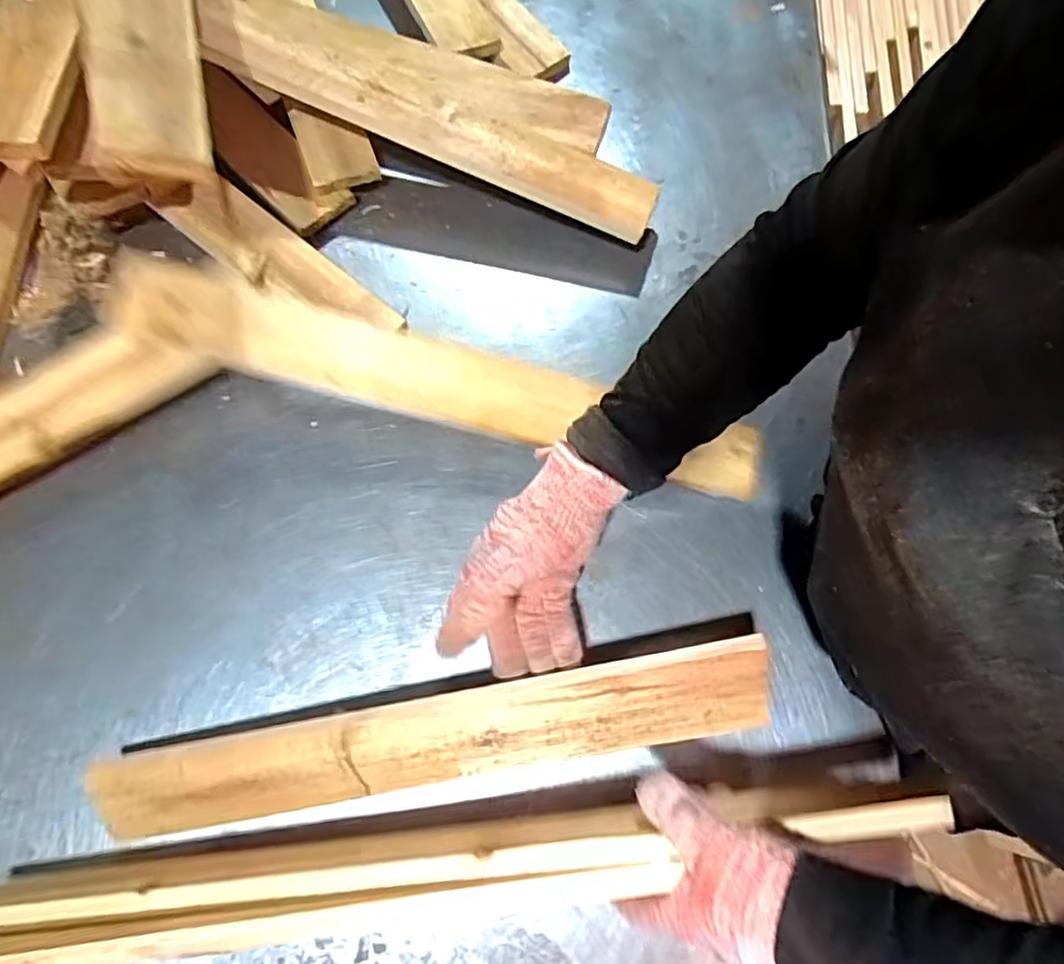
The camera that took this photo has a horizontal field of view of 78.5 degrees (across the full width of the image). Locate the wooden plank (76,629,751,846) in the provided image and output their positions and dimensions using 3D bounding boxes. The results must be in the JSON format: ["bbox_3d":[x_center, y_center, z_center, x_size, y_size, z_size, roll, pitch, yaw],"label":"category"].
[{"bbox_3d":[-0.068,0.171,0.430,0.442,0.011,0.061,-11,99,3],"label":"wooden plank"}]

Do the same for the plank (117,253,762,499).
[{"bbox_3d":[-0.060,-0.073,0.495,0.487,0.022,0.067,16,81,-6],"label":"plank"}]

